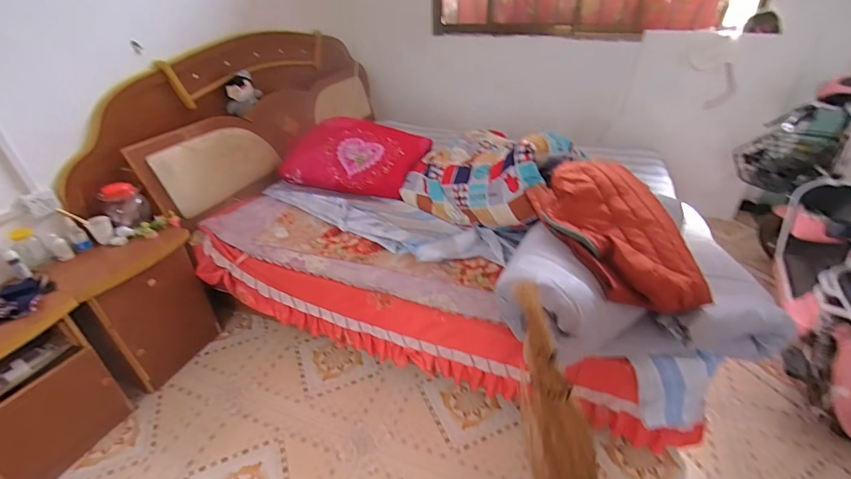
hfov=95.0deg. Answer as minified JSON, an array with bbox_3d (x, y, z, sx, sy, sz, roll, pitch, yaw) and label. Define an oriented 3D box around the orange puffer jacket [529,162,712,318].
[{"bbox_3d":[0.503,-0.035,1.052,0.338,0.180,0.484,-3,34,-1],"label":"orange puffer jacket"}]

